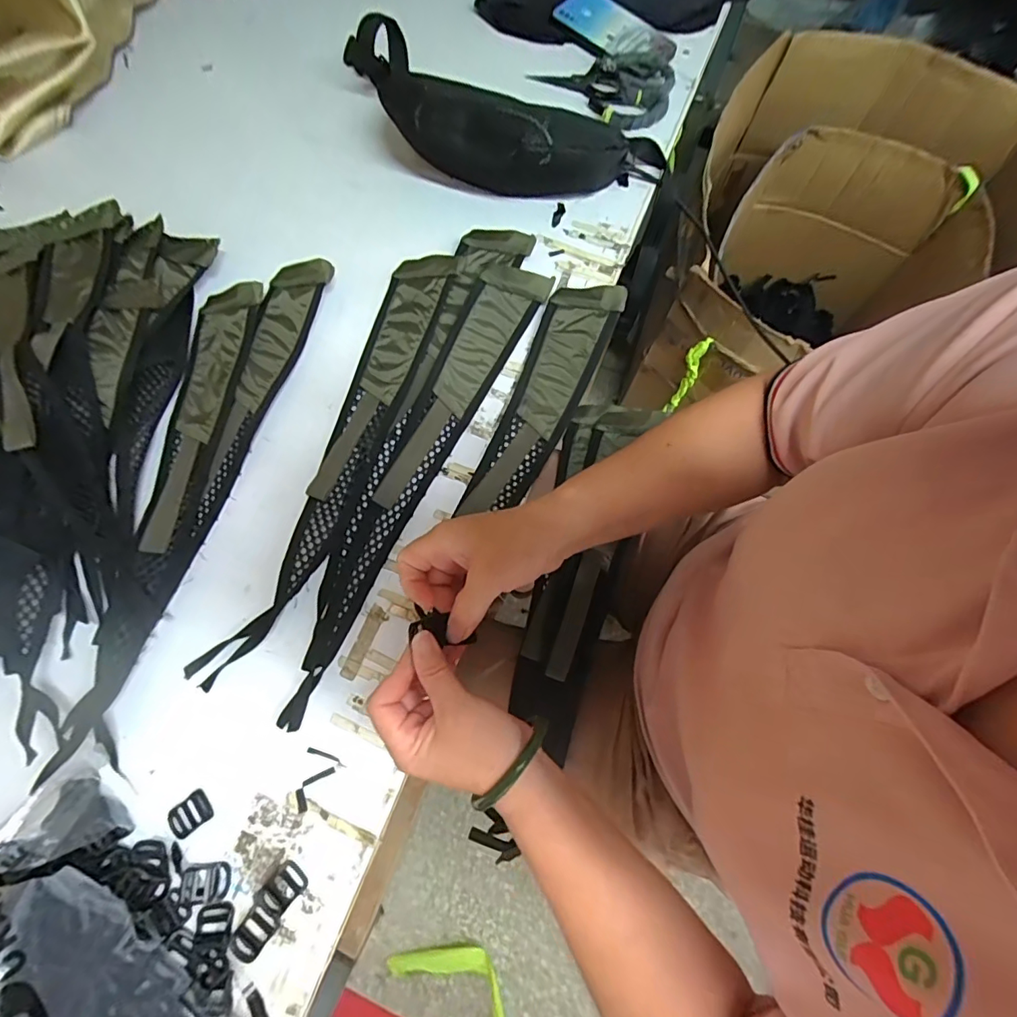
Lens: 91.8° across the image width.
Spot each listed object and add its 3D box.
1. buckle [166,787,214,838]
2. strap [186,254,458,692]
[{"bbox_3d":[-0.271,0.260,0.419,0.035,0.004,0.027,-42,80,-11],"label":"buckle"},{"bbox_3d":[-0.172,-0.061,0.496,0.066,0.023,0.481,20,75,4],"label":"strap"}]

